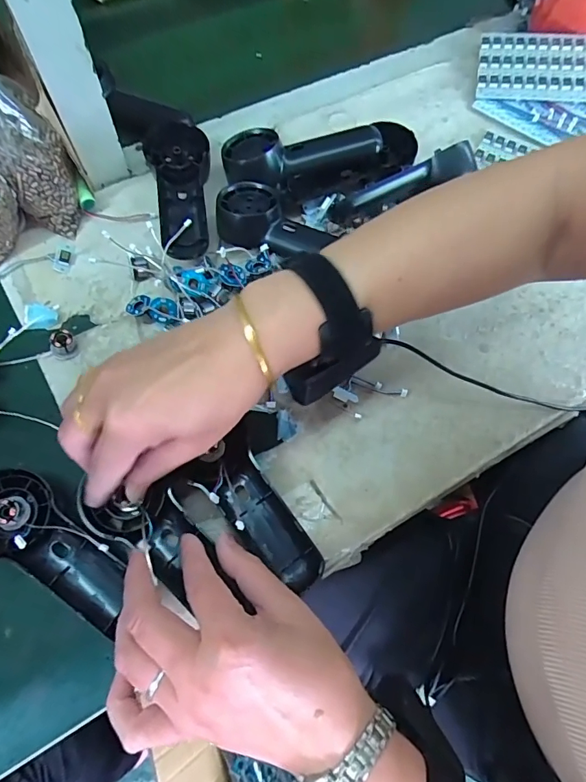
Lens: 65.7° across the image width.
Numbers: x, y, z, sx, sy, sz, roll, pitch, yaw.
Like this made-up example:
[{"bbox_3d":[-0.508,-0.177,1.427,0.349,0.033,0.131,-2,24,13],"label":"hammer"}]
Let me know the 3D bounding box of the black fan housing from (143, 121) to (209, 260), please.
[{"bbox_3d":[-0.107,-0.185,0.432,0.056,0.031,0.145,-5,72,-4],"label":"black fan housing"}]

